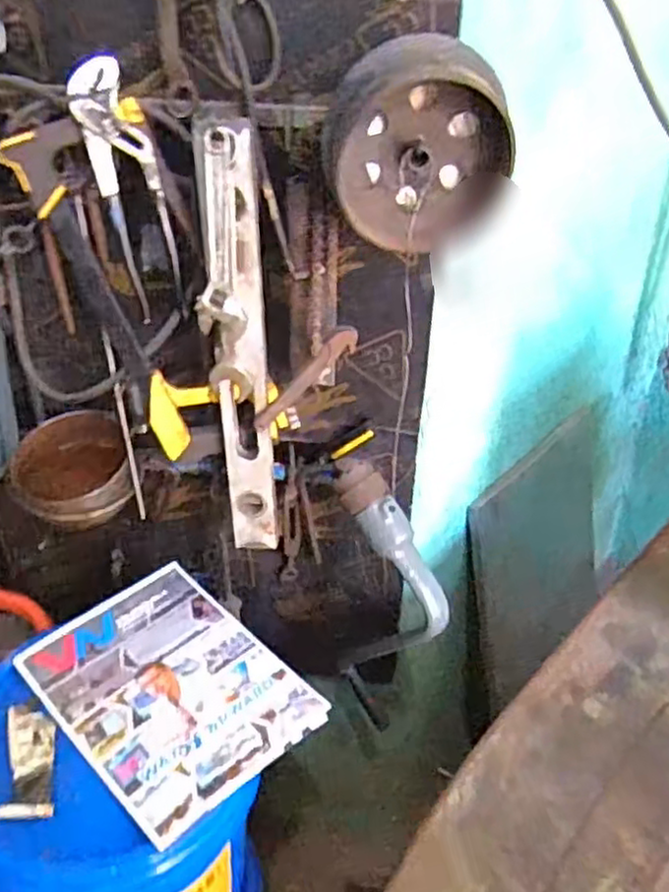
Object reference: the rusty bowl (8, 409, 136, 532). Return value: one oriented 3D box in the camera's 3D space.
[{"bbox_3d":[-0.326,0.028,0.878,0.137,0.100,0.113,-10,33,-19],"label":"rusty bowl"}]

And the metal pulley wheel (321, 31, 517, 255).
[{"bbox_3d":[0.081,-0.275,0.656,0.173,0.169,0.040,-5,31,-11],"label":"metal pulley wheel"}]

